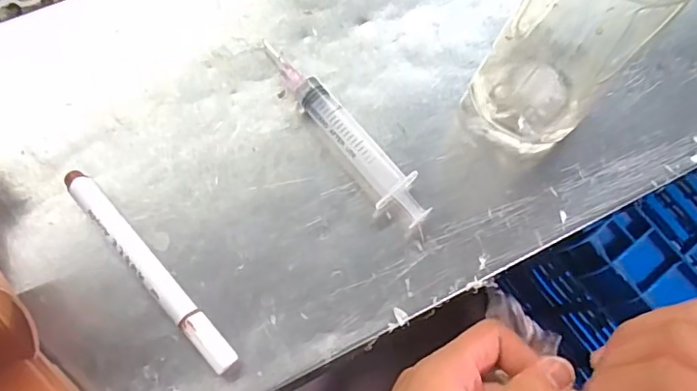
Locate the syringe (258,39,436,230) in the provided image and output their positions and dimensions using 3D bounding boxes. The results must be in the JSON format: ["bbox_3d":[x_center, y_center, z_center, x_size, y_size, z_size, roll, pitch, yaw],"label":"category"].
[{"bbox_3d":[-0.003,-0.037,0.301,0.020,0.019,0.131,-35,75,-13],"label":"syringe"}]

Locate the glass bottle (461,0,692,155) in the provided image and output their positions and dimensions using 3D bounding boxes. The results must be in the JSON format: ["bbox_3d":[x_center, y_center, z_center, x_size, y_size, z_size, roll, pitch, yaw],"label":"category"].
[{"bbox_3d":[0.105,-0.077,0.237,0.060,0.176,0.054,38,74,7],"label":"glass bottle"}]

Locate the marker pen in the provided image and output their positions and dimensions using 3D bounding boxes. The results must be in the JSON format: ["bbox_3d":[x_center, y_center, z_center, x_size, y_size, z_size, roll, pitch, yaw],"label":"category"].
[{"bbox_3d":[-0.099,0.036,0.273,0.012,0.014,0.124,-40,80,-15],"label":"marker pen"}]

